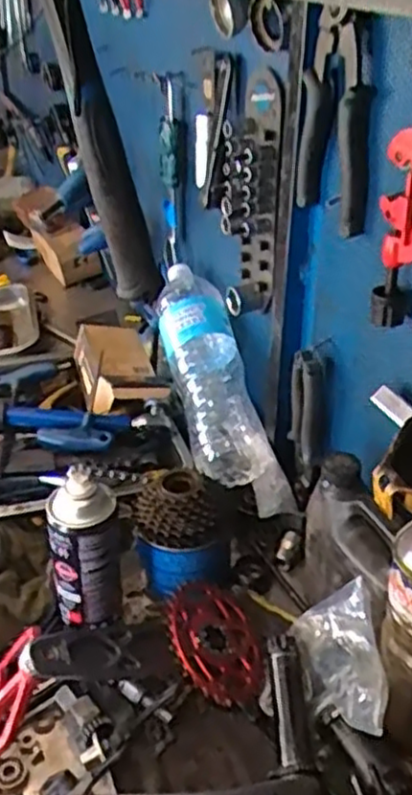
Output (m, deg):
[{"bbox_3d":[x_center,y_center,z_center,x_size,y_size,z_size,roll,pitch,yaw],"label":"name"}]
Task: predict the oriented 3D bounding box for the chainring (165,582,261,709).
[{"bbox_3d":[0.007,0.229,0.687,0.104,0.010,0.127,31,28,-18],"label":"chainring"}]

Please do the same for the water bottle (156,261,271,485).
[{"bbox_3d":[0.002,-0.040,0.896,0.096,0.073,0.308,-9,62,-13],"label":"water bottle"}]

